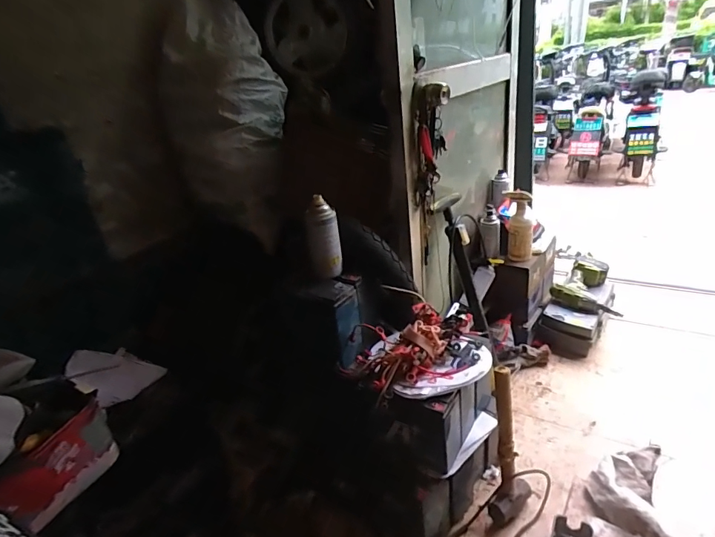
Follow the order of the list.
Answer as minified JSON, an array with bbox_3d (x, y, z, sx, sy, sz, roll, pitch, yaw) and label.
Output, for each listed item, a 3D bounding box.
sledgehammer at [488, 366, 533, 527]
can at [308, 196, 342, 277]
[{"bbox_3d":[0.305,0.369,0.905,0.115,0.332,0.040,-18,13,-26],"label":"sledgehammer"},{"bbox_3d":[-0.070,-0.066,0.926,0.064,0.158,0.063,-11,27,-7],"label":"can"}]

